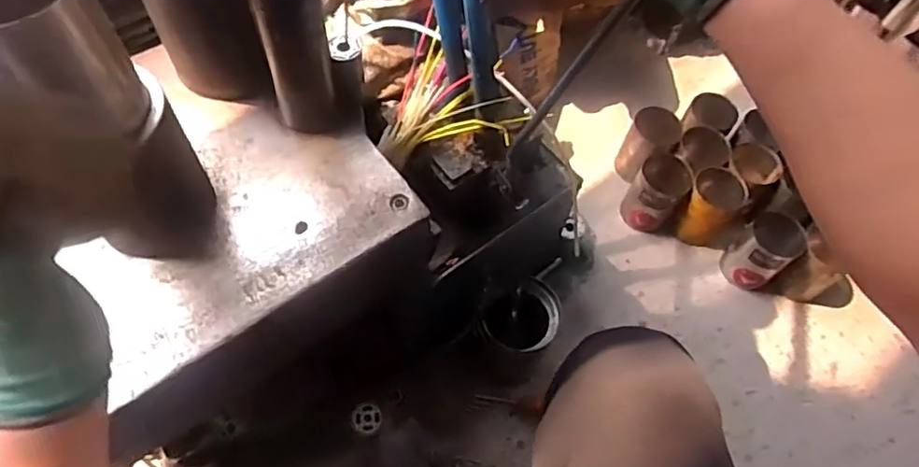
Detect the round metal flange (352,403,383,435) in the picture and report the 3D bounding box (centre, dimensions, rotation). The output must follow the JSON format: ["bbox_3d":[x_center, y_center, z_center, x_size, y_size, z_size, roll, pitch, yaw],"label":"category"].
[{"bbox_3d":[-0.144,0.290,0.965,0.045,0.010,0.048,2,60,-3],"label":"round metal flange"}]

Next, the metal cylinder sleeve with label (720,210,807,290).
[{"bbox_3d":[0.530,0.035,1.094,0.087,0.121,0.087,42,66,18],"label":"metal cylinder sleeve with label"}]

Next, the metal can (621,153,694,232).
[{"bbox_3d":[0.360,-0.076,1.128,0.091,0.115,0.100,29,62,12],"label":"metal can"}]

